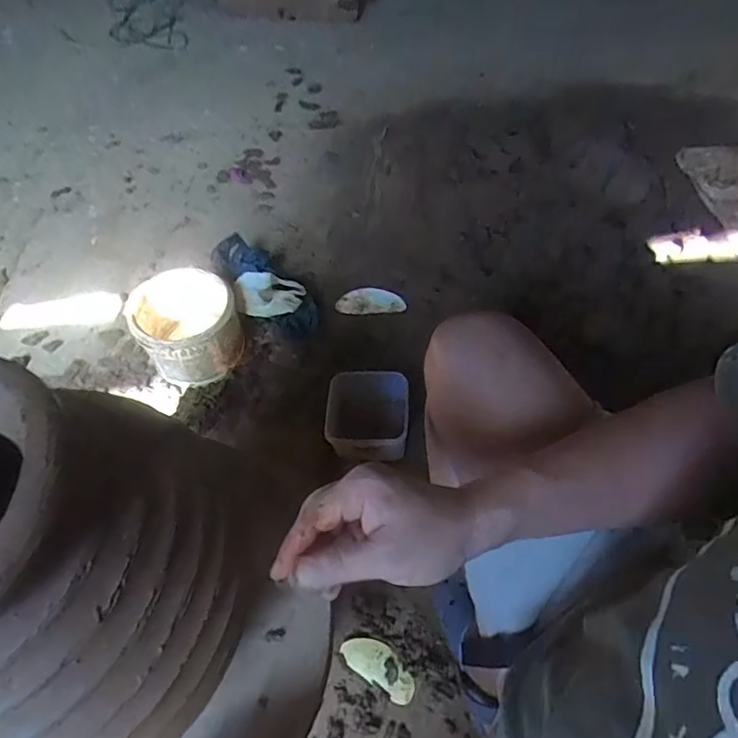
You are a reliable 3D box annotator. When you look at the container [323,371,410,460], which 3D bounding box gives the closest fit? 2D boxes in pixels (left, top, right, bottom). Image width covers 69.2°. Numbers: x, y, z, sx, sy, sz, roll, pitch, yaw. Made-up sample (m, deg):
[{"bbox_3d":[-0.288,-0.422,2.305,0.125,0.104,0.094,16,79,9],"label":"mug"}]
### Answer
[{"bbox_3d":[-0.003,0.082,0.890,0.137,0.086,0.131,-2,56,1],"label":"container"}]

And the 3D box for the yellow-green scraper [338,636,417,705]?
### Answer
[{"bbox_3d":[0.015,0.409,0.737,0.109,0.008,0.046,30,61,20],"label":"yellow-green scraper"}]

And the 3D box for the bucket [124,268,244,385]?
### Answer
[{"bbox_3d":[-0.325,-0.069,0.978,0.175,0.140,0.158,-13,57,-6],"label":"bucket"}]

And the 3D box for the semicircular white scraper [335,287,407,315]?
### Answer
[{"bbox_3d":[0.004,-0.139,1.108,0.141,0.013,0.059,4,78,8],"label":"semicircular white scraper"}]

